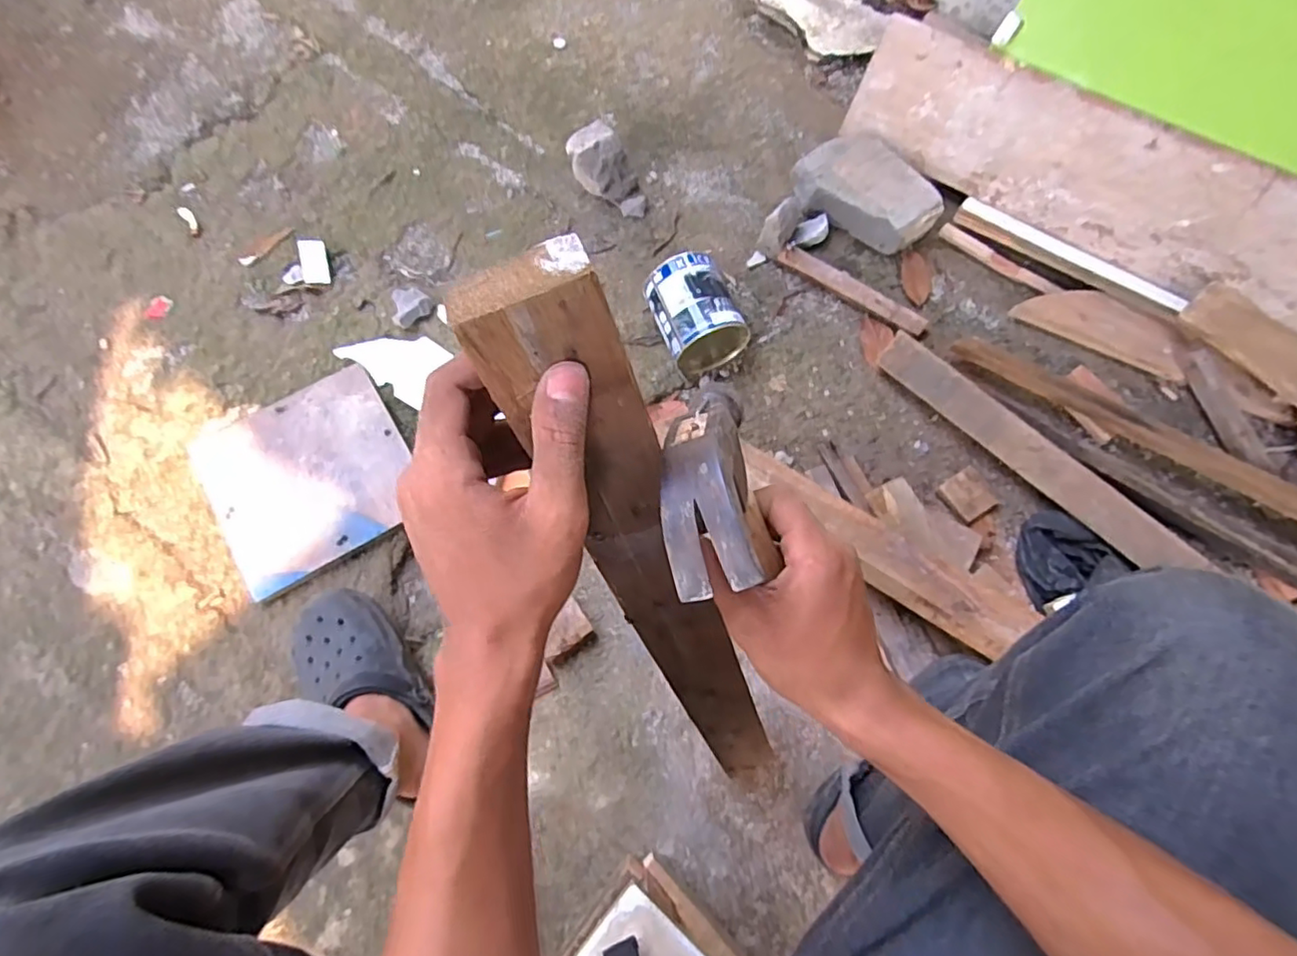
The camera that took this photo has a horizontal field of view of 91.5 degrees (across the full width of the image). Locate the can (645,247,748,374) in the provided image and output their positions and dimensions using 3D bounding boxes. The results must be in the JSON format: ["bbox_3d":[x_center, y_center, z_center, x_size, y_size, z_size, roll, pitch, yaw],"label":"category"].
[{"bbox_3d":[0.065,-0.233,0.883,0.109,0.101,0.132,-21,71,-7],"label":"can"}]

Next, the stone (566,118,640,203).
[{"bbox_3d":[-0.074,-0.485,0.976,0.096,0.098,0.070,32,74,11],"label":"stone"}]

